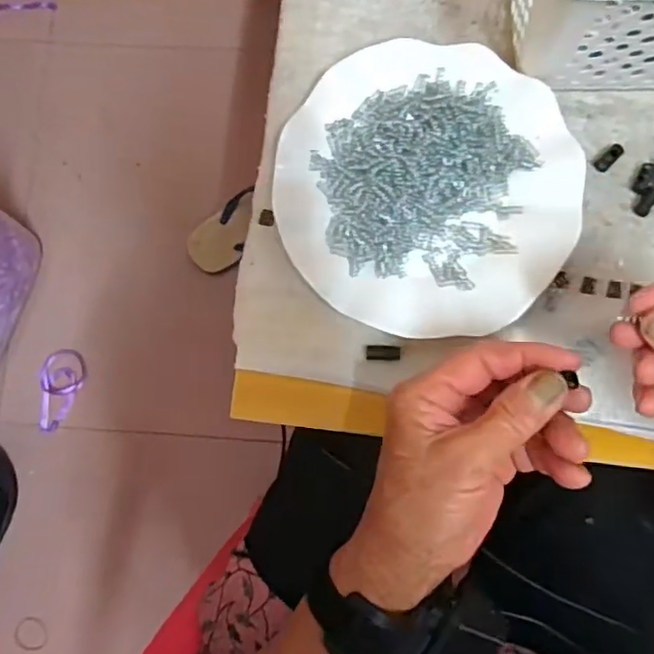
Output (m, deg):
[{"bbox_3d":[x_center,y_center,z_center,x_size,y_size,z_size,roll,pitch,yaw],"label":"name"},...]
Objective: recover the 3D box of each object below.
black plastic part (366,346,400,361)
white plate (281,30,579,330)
[{"bbox_3d":[0.035,0.016,0.379,0.021,0.004,0.009,1,82,0],"label":"black plastic part"},{"bbox_3d":[0.061,-0.086,0.382,0.176,0.025,0.176,0,82,0],"label":"white plate"}]

